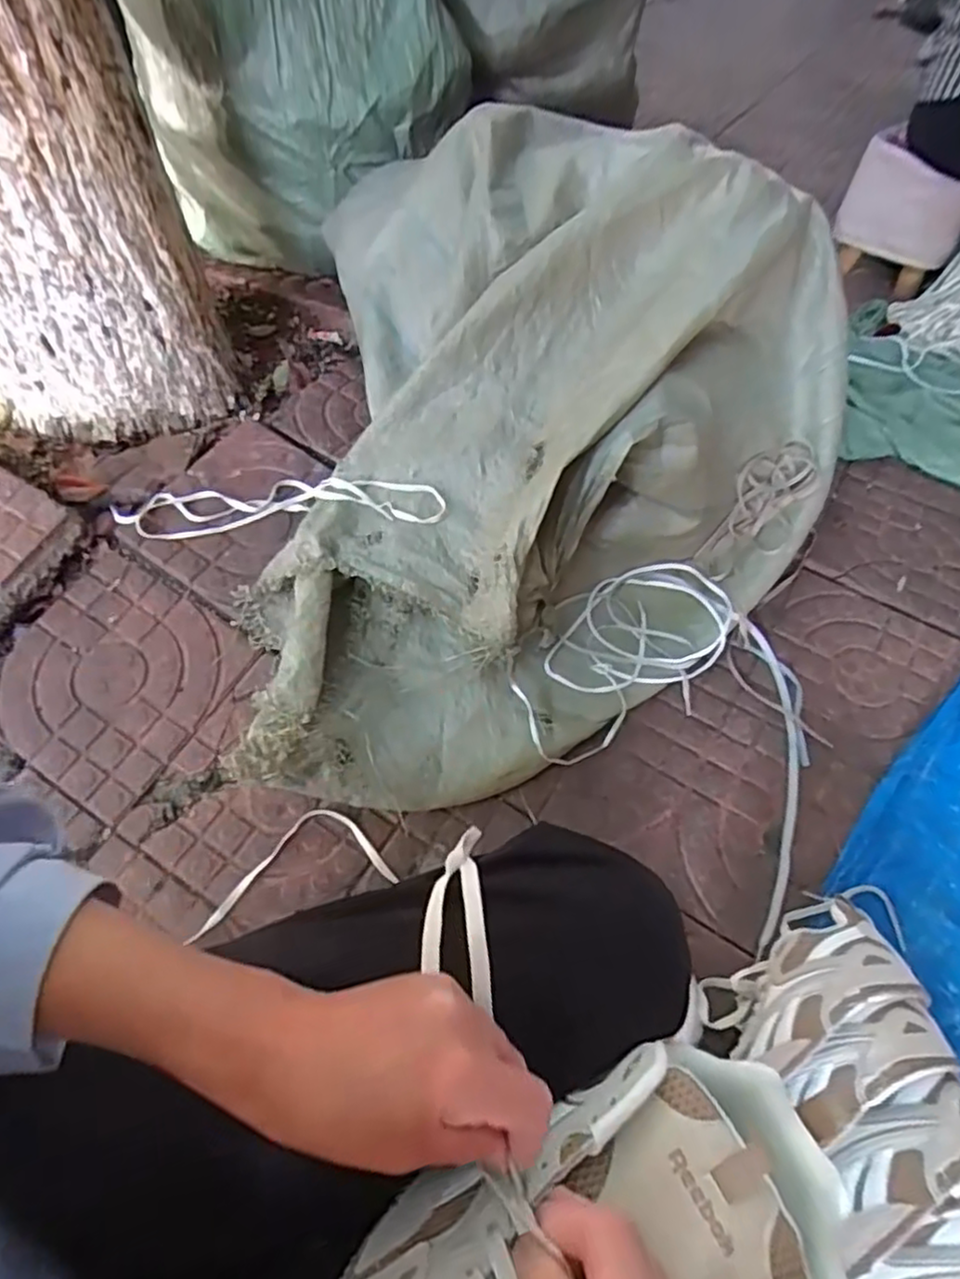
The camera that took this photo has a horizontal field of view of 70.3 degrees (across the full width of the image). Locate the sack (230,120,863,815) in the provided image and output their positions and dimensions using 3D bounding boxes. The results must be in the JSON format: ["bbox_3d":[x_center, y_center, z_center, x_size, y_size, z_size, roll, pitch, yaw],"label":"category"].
[{"bbox_3d":[0.101,-0.247,0.822,0.715,0.374,0.796,0,55,-5],"label":"sack"}]

